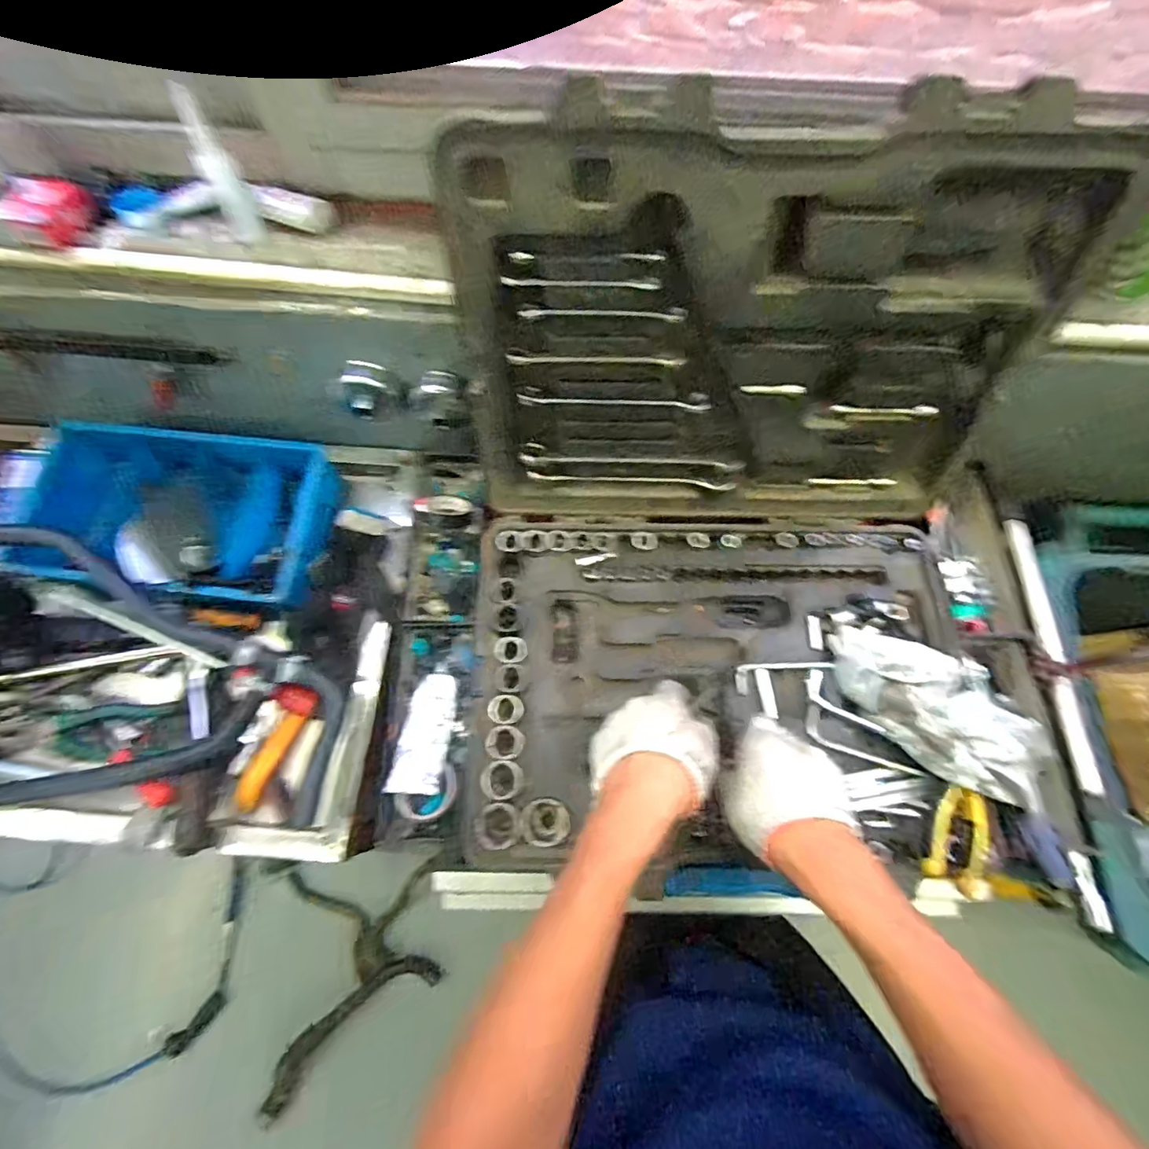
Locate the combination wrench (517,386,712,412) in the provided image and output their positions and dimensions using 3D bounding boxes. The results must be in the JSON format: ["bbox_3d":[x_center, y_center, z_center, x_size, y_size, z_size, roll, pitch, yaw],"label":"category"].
[{"bbox_3d":[0.039,-0.169,0.521,0.181,0.025,0.011,2,66,4],"label":"combination wrench"}]

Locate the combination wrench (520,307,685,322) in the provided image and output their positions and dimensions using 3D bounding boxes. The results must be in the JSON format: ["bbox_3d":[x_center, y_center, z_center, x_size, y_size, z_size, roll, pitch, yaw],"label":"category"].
[{"bbox_3d":[0.024,-0.221,0.459,0.138,0.014,0.006,2,69,0],"label":"combination wrench"}]

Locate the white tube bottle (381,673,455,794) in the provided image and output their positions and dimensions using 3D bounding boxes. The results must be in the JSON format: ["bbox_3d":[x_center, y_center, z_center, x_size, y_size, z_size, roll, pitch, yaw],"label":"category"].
[{"bbox_3d":[-0.146,0.154,0.535,0.045,0.033,0.116,4,66,5],"label":"white tube bottle"}]

